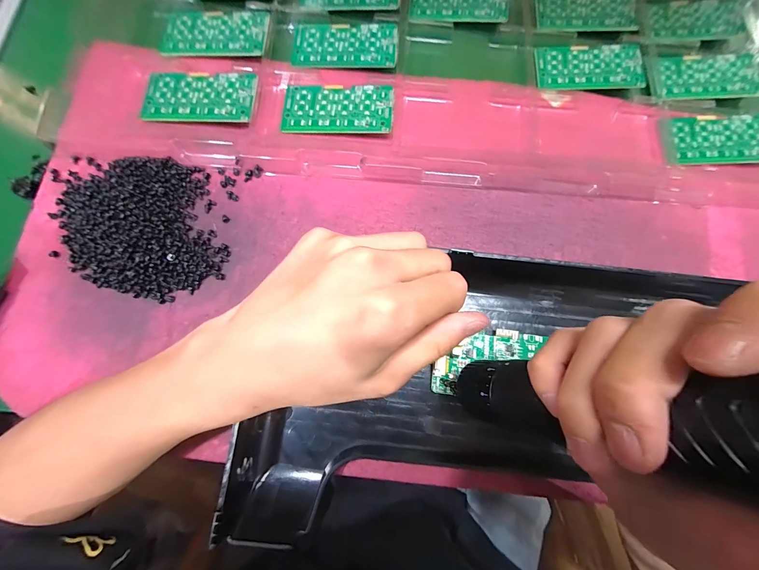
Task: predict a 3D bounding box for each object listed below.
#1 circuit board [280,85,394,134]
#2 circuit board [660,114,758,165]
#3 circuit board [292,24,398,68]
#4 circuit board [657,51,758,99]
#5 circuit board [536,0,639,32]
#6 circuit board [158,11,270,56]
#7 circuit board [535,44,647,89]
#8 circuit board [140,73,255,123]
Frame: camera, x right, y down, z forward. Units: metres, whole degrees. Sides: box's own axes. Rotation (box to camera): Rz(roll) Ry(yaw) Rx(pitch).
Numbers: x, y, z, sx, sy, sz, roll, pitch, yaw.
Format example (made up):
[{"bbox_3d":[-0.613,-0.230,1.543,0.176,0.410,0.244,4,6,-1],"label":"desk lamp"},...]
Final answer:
[{"bbox_3d":[-0.036,-0.153,0.283,0.093,0.004,0.045,4,78,4],"label":"circuit board"},{"bbox_3d":[0.307,-0.132,0.293,0.096,0.009,0.049,0,81,-4],"label":"circuit board"},{"bbox_3d":[-0.031,-0.219,0.296,0.093,0.004,0.047,2,80,-3],"label":"circuit board"},{"bbox_3d":[0.312,-0.199,0.310,0.090,0.004,0.051,0,77,5],"label":"circuit board"},{"bbox_3d":[0.206,-0.275,0.326,0.096,0.009,0.047,0,81,-4],"label":"circuit board"},{"bbox_3d":[-0.147,-0.226,0.293,0.092,0.005,0.046,3,80,-3],"label":"circuit board"},{"bbox_3d":[0.200,-0.207,0.309,0.100,0.004,0.047,-1,78,3],"label":"circuit board"},{"bbox_3d":[-0.152,-0.159,0.278,0.091,0.008,0.046,3,80,-3],"label":"circuit board"}]

